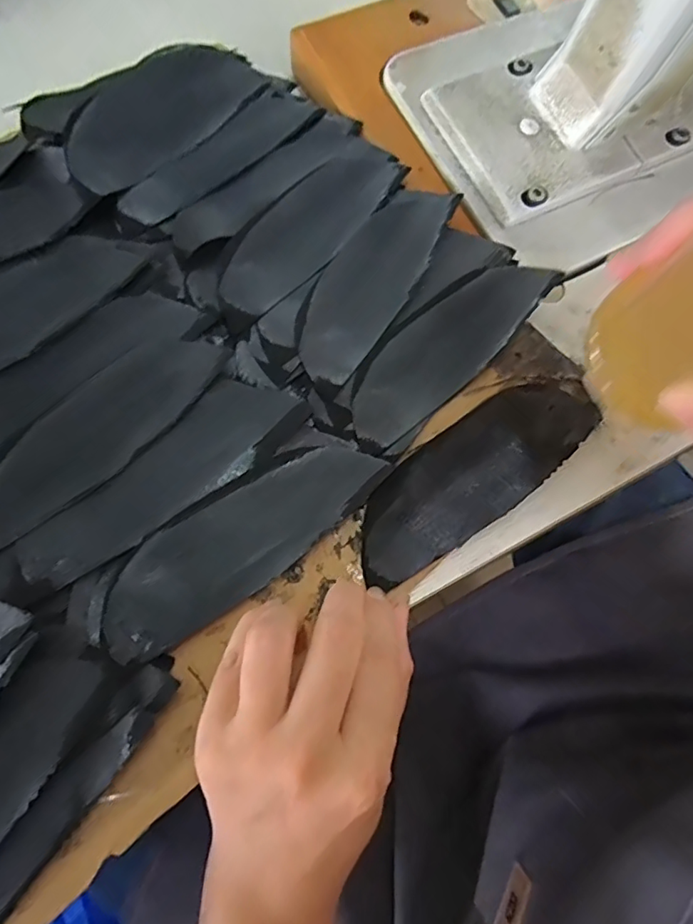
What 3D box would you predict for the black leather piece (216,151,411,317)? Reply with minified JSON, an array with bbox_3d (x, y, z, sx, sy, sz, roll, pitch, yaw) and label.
[{"bbox_3d":[-0.018,-0.132,0.296,0.043,0.006,0.130,34,71,11],"label":"black leather piece"}]

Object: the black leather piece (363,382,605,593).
[{"bbox_3d":[0.062,0.003,0.256,0.138,0.008,0.045,-34,73,-14],"label":"black leather piece"}]

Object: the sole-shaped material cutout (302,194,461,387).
[{"bbox_3d":[0.015,-0.100,0.288,0.044,0.004,0.132,27,72,10],"label":"sole-shaped material cutout"}]

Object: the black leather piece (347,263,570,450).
[{"bbox_3d":[0.053,-0.062,0.279,0.133,0.005,0.041,-43,78,-14],"label":"black leather piece"}]

